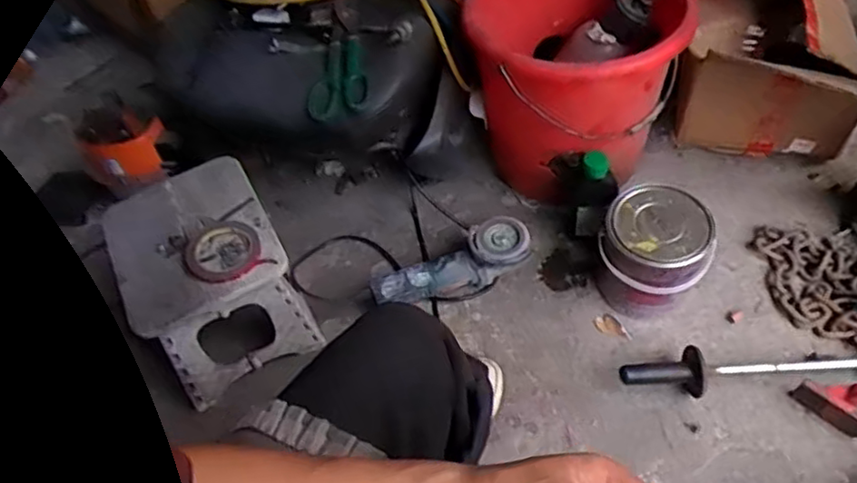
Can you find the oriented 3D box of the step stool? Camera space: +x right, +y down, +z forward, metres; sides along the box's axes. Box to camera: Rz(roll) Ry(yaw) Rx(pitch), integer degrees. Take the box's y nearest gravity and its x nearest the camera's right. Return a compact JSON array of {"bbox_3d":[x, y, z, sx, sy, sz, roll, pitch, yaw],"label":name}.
[{"bbox_3d":[-0.362,0.055,1.086,0.234,0.220,0.285,-26,53,-16],"label":"step stool"}]

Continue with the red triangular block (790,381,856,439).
[{"bbox_3d":[0.605,0.232,0.971,0.112,0.042,0.075,31,59,26],"label":"red triangular block"}]

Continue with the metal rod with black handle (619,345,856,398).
[{"bbox_3d":[0.491,0.193,1.016,0.395,0.059,0.073,-6,51,-1],"label":"metal rod with black handle"}]

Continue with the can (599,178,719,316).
[{"bbox_3d":[0.366,0.031,1.087,0.159,0.175,0.170,-2,51,3],"label":"can"}]

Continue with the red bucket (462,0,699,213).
[{"bbox_3d":[0.259,-0.294,1.230,0.354,0.361,0.382,-2,51,3],"label":"red bucket"}]

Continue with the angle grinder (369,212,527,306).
[{"bbox_3d":[0.057,0.041,1.171,0.239,0.104,0.097,-10,51,-4],"label":"angle grinder"}]

